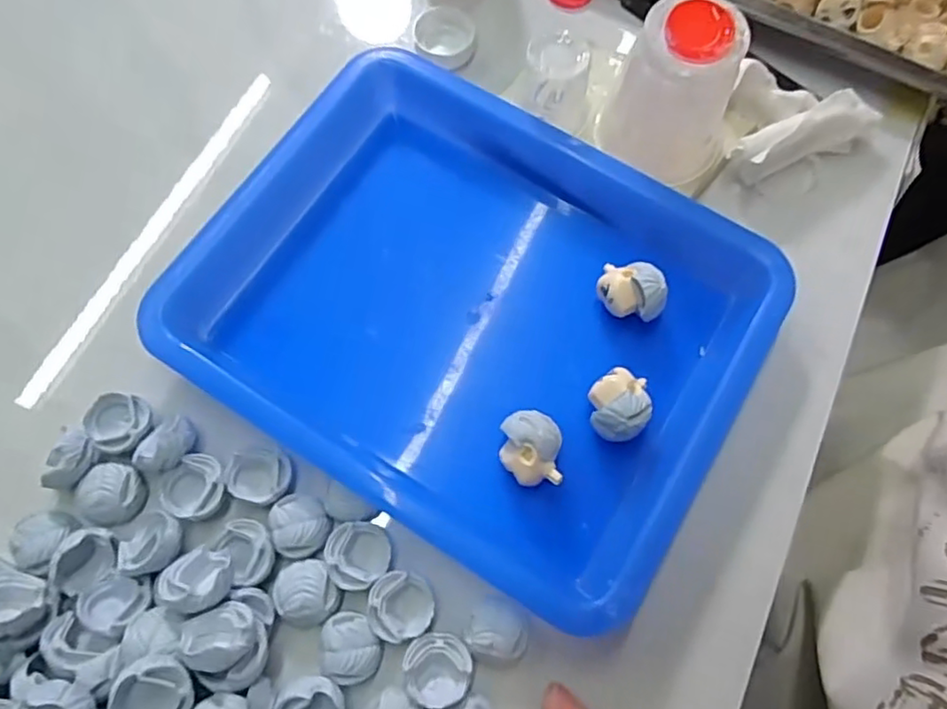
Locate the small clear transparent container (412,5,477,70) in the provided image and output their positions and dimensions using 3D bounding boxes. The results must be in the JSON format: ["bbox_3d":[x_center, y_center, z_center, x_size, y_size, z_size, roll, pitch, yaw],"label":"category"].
[{"bbox_3d":[-0.015,-0.158,0.314,0.030,0.013,0.032,0,73,-1],"label":"small clear transparent container"}]

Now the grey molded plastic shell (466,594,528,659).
[{"bbox_3d":[0.009,0.099,0.224,0.021,0.008,0.019,23,74,6],"label":"grey molded plastic shell"}]

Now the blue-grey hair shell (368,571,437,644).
[{"bbox_3d":[-0.026,0.092,0.228,0.023,0.010,0.023,12,73,3],"label":"blue-grey hair shell"}]

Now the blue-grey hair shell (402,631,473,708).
[{"bbox_3d":[-0.013,0.112,0.220,0.024,0.011,0.022,0,73,-1],"label":"blue-grey hair shell"}]

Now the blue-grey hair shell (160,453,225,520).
[{"bbox_3d":[-0.107,0.052,0.240,0.023,0.009,0.023,0,73,-1],"label":"blue-grey hair shell"}]

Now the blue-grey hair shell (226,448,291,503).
[{"bbox_3d":[-0.083,0.047,0.241,0.022,0.011,0.020,0,73,-1],"label":"blue-grey hair shell"}]

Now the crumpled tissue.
[{"bbox_3d":[0.151,-0.104,0.289,0.064,0.025,0.052,13,73,3],"label":"crumpled tissue"}]

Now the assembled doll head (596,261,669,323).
[{"bbox_3d":[0.066,-0.026,0.259,0.027,0.021,0.023,21,74,6],"label":"assembled doll head"}]

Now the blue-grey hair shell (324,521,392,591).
[{"bbox_3d":[-0.043,0.075,0.233,0.022,0.011,0.023,0,73,-1],"label":"blue-grey hair shell"}]

